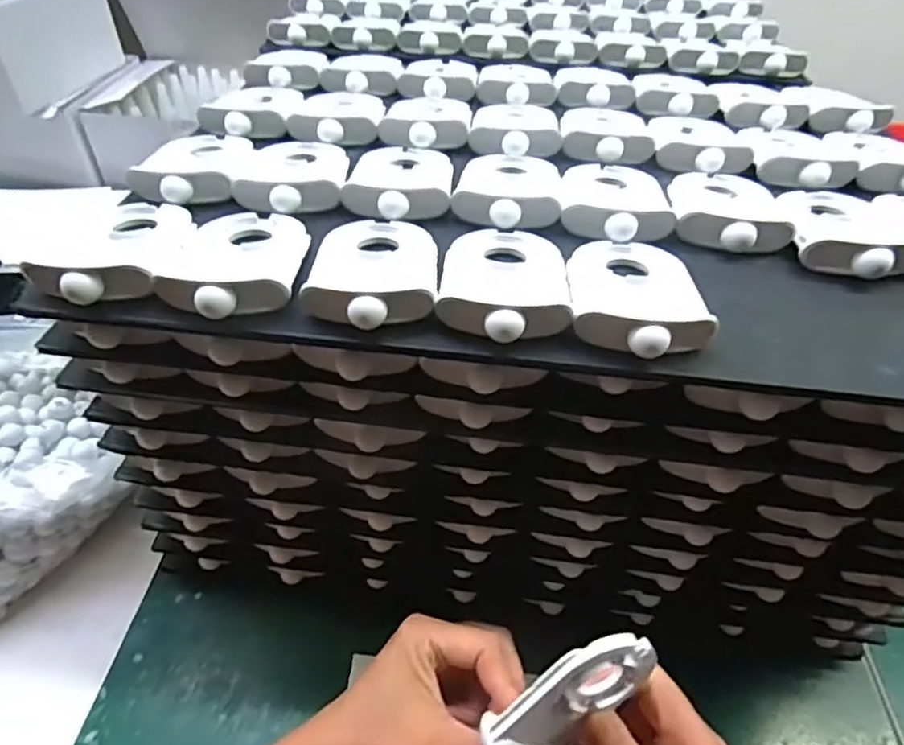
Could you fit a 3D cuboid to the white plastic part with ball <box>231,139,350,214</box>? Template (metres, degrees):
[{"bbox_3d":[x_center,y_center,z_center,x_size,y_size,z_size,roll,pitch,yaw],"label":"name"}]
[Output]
[{"bbox_3d":[-0.090,-0.120,0.357,0.057,0.013,0.093,-2,44,-4],"label":"white plastic part with ball"}]

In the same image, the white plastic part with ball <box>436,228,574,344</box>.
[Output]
[{"bbox_3d":[0.025,-0.046,0.286,0.058,0.013,0.090,3,44,1],"label":"white plastic part with ball"}]

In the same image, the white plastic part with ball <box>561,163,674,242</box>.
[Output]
[{"bbox_3d":[0.092,-0.101,0.346,0.057,0.012,0.086,7,44,5],"label":"white plastic part with ball"}]

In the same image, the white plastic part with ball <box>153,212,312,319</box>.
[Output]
[{"bbox_3d":[-0.099,-0.057,0.289,0.057,0.014,0.084,2,44,0],"label":"white plastic part with ball"}]

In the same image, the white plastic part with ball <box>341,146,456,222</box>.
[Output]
[{"bbox_3d":[-0.029,-0.115,0.355,0.057,0.013,0.088,2,44,1],"label":"white plastic part with ball"}]

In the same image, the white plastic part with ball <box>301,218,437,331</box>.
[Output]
[{"bbox_3d":[-0.036,-0.052,0.289,0.056,0.017,0.089,1,44,-1],"label":"white plastic part with ball"}]

